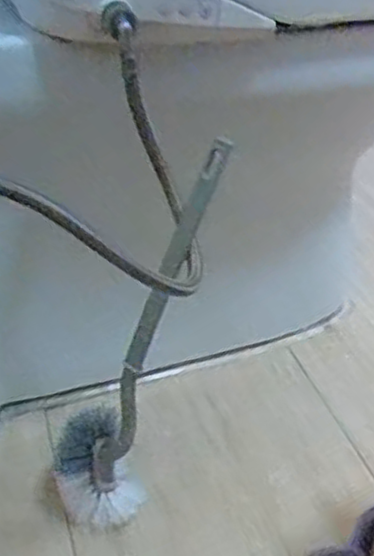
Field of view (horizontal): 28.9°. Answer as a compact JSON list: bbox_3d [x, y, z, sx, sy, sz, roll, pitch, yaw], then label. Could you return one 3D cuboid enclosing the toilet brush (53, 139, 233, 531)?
[{"bbox_3d":[-0.030,0.055,0.609,0.070,0.353,0.083,7,27,-34],"label":"toilet brush"}]

